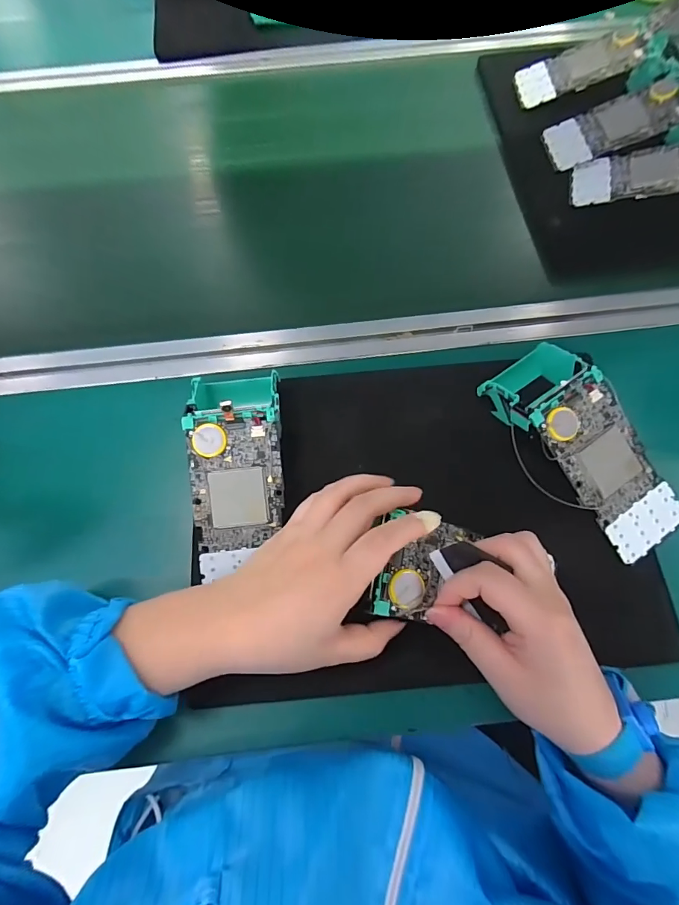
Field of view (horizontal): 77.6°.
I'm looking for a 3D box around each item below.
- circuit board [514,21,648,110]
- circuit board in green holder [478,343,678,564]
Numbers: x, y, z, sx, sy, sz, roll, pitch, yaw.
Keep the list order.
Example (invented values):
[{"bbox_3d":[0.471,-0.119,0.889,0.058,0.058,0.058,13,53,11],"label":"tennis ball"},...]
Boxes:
[{"bbox_3d":[0.271,-0.437,0.477,0.131,0.011,0.061,-12,69,18],"label":"circuit board"},{"bbox_3d":[0.189,-0.007,0.322,0.079,0.049,0.170,-33,70,-12],"label":"circuit board in green holder"}]

